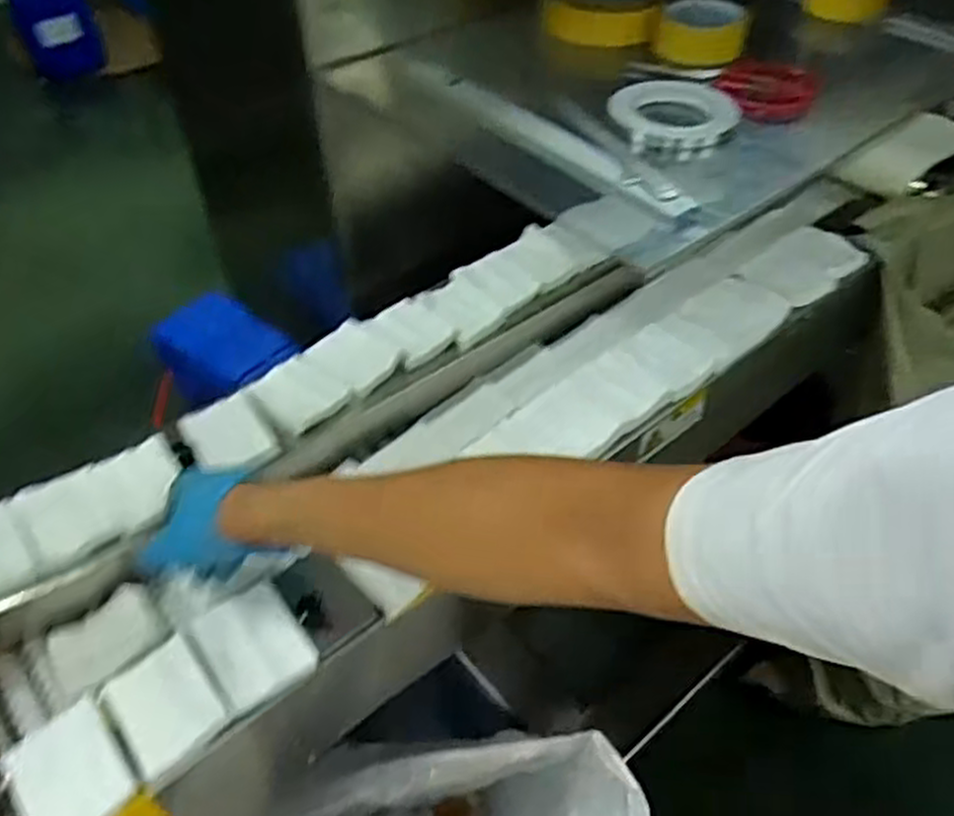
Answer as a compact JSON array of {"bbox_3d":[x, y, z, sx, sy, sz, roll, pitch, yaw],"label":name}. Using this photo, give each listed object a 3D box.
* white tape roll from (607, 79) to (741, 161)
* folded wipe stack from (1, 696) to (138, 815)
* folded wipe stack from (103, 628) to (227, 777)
[{"bbox_3d":[0.188,-0.280,0.753,0.116,0.022,0.134,10,46,12],"label":"white tape roll"},{"bbox_3d":[-0.288,0.257,0.556,0.066,0.016,0.094,-34,53,-29],"label":"folded wipe stack"},{"bbox_3d":[-0.233,0.214,0.581,0.065,0.019,0.099,-32,52,-27],"label":"folded wipe stack"}]

